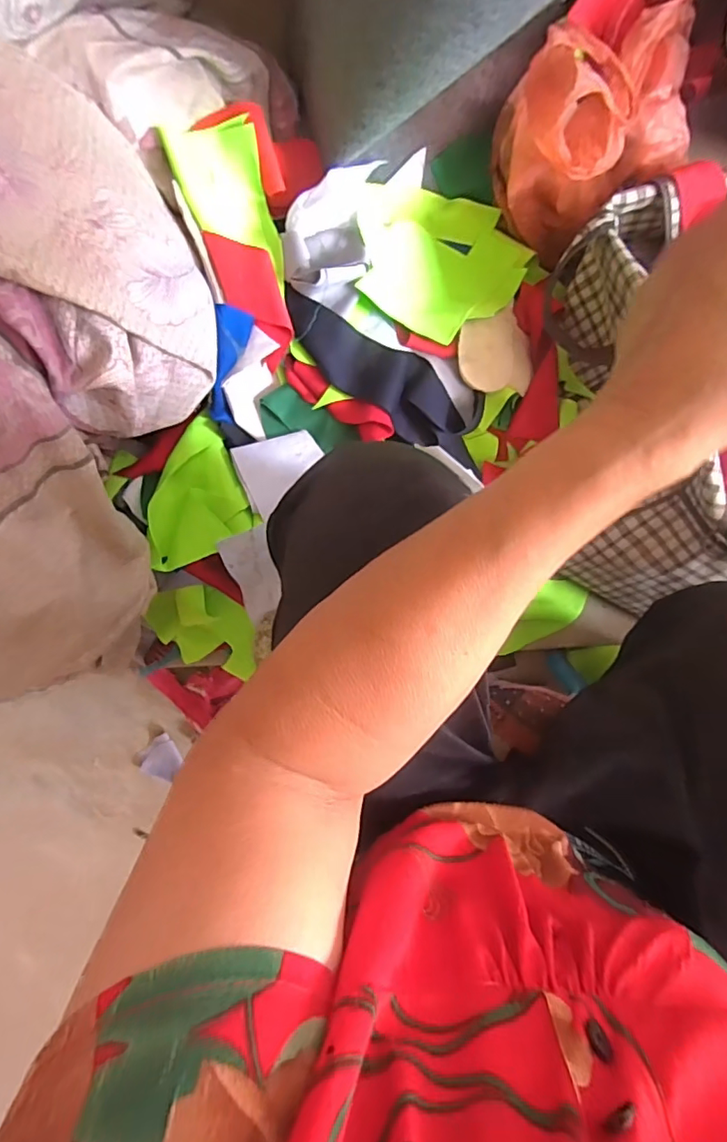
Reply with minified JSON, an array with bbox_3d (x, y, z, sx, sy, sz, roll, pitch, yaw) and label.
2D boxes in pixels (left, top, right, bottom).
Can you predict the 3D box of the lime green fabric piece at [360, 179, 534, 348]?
[{"bbox_3d":[0.087,-0.340,0.590,0.201,0.044,0.201,14,73,-22],"label":"lime green fabric piece"}]

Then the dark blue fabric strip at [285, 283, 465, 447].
[{"bbox_3d":[0.014,-0.214,0.565,0.220,0.019,0.077,31,90,-16],"label":"dark blue fabric strip"}]

